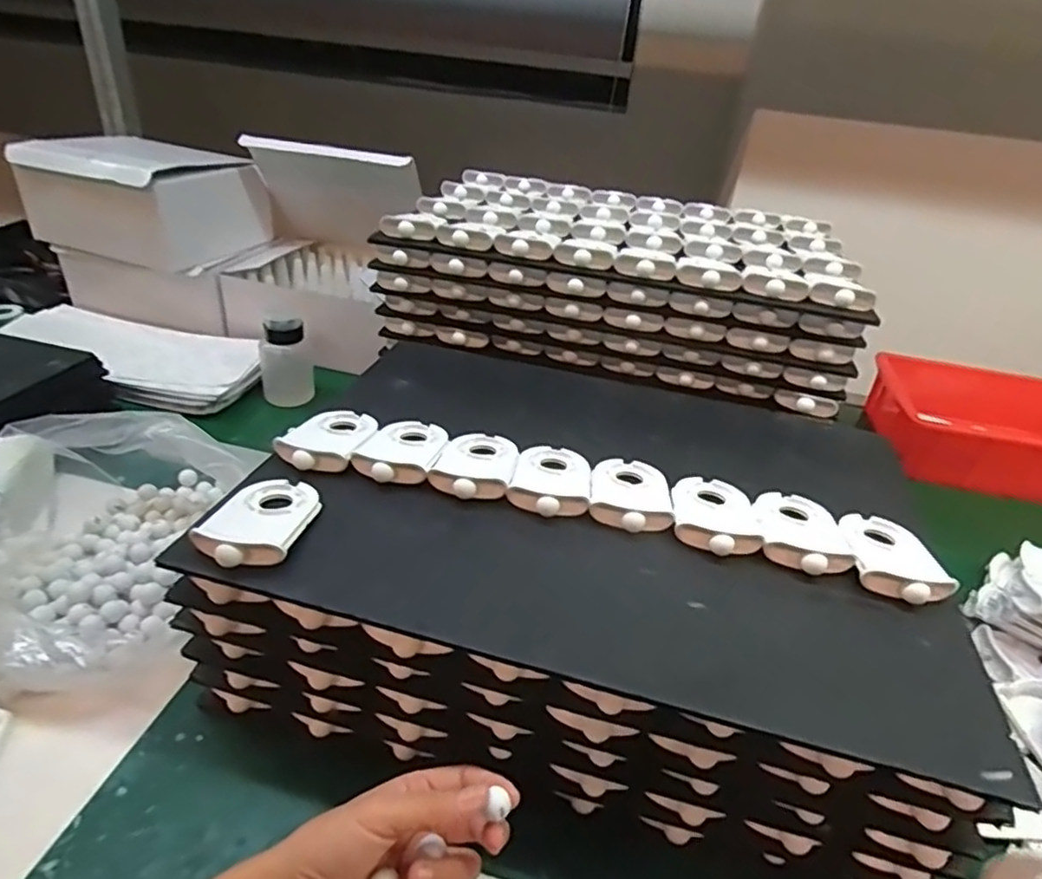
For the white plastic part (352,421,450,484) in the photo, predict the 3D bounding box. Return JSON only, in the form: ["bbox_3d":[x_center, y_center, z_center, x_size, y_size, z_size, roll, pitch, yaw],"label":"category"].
[{"bbox_3d":[-0.091,0.005,0.501,0.059,0.013,0.080,7,32,2],"label":"white plastic part"}]

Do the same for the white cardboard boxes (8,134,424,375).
[{"bbox_3d":[-0.423,-0.288,0.923,0.412,0.235,0.261,9,32,6],"label":"white cardboard boxes"}]

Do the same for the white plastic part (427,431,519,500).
[{"bbox_3d":[-0.032,0.013,0.498,0.058,0.012,0.089,9,32,5],"label":"white plastic part"}]

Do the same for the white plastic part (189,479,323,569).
[{"bbox_3d":[-0.164,0.048,0.416,0.057,0.014,0.086,11,32,9],"label":"white plastic part"}]

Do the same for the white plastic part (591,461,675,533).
[{"bbox_3d":[0.081,0.037,0.483,0.057,0.015,0.085,8,32,3],"label":"white plastic part"}]

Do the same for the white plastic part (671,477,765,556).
[{"bbox_3d":[0.140,0.053,0.475,0.058,0.020,0.090,9,32,5],"label":"white plastic part"}]

